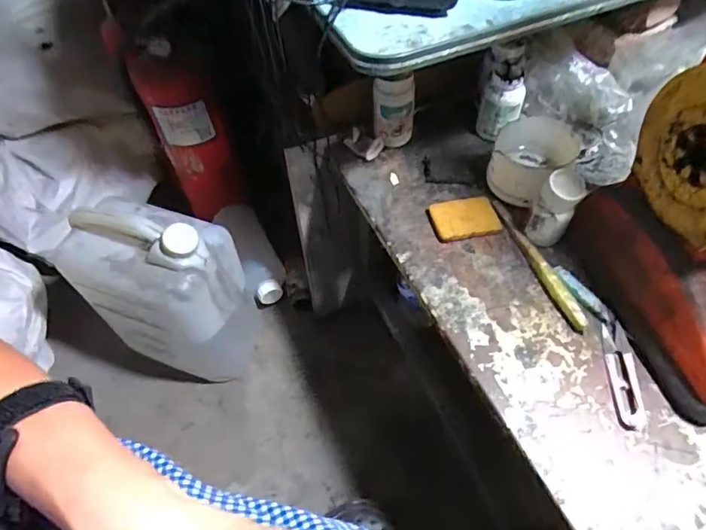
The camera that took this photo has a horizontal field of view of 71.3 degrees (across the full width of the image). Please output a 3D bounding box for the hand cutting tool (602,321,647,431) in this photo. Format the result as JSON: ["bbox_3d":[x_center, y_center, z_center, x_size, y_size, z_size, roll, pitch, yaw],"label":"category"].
[{"bbox_3d":[0.248,0.100,0.450,0.024,0.007,0.099,3,55,5],"label":"hand cutting tool"}]

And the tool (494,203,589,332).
[{"bbox_3d":[0.194,-0.006,0.522,0.018,0.010,0.173,-17,56,-9],"label":"tool"}]

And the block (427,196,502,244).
[{"bbox_3d":[0.125,-0.054,0.554,0.072,0.012,0.050,-12,55,-6],"label":"block"}]

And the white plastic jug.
[{"bbox_3d":[-0.287,0.043,0.778,0.221,0.323,0.154,15,57,13],"label":"white plastic jug"}]

